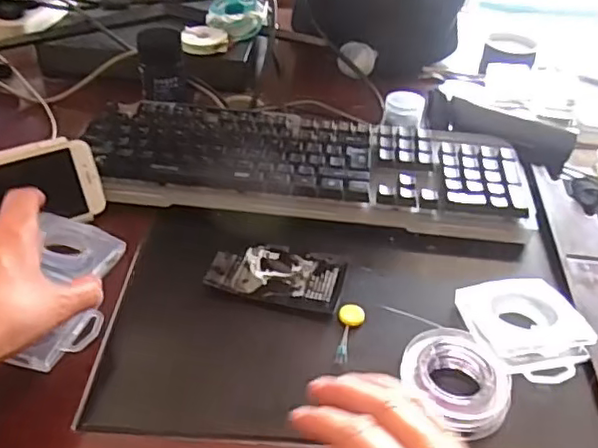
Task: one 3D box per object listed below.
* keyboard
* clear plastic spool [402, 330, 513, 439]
[{"bbox_3d":[0.010,-0.062,0.587,0.417,0.024,0.142,5,39,2],"label":"keyboard"},{"bbox_3d":[0.109,0.105,0.410,0.067,0.020,0.078,-17,44,-24],"label":"clear plastic spool"}]

